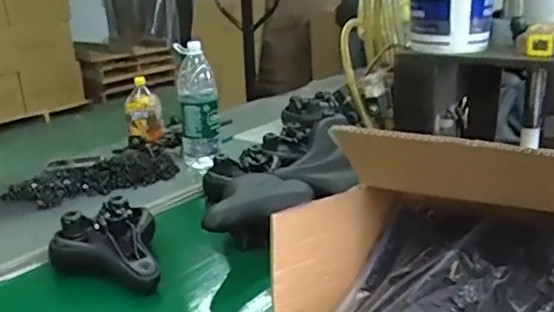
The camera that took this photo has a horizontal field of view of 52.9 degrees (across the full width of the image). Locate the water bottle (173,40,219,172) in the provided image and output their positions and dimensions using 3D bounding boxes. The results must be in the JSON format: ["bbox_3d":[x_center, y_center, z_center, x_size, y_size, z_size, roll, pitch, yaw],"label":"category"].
[{"bbox_3d":[-0.205,-0.132,1.453,0.104,0.306,0.096,-4,19,-4],"label":"water bottle"}]

